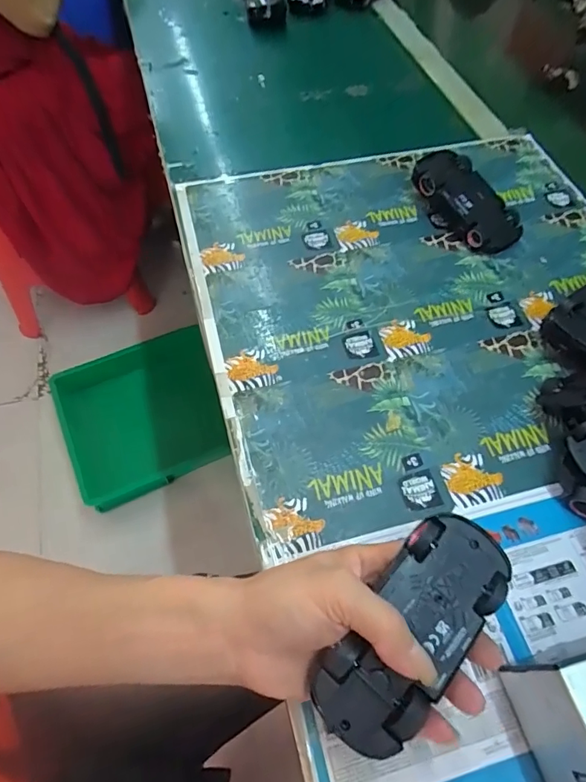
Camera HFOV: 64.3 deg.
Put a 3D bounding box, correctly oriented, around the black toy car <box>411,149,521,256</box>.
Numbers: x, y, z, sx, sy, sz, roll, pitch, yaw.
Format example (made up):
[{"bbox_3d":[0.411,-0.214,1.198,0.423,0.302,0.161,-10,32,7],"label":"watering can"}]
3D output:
[{"bbox_3d":[0.187,-0.201,0.500,0.061,0.034,0.127,-32,77,-18],"label":"black toy car"}]

